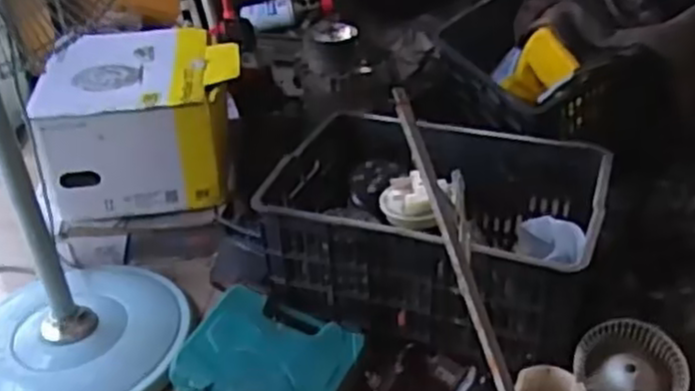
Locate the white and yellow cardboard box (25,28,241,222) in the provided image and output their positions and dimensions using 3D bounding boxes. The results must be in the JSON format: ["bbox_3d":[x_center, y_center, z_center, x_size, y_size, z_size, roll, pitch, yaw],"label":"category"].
[{"bbox_3d":[-0.376,-0.142,1.407,0.343,0.215,0.334,-6,33,-4],"label":"white and yellow cardboard box"}]

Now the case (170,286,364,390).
[{"bbox_3d":[-0.114,0.237,1.078,0.236,0.056,0.200,12,36,22],"label":"case"}]

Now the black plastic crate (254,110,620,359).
[{"bbox_3d":[0.144,0.046,1.206,0.502,0.189,0.436,10,35,20],"label":"black plastic crate"}]

